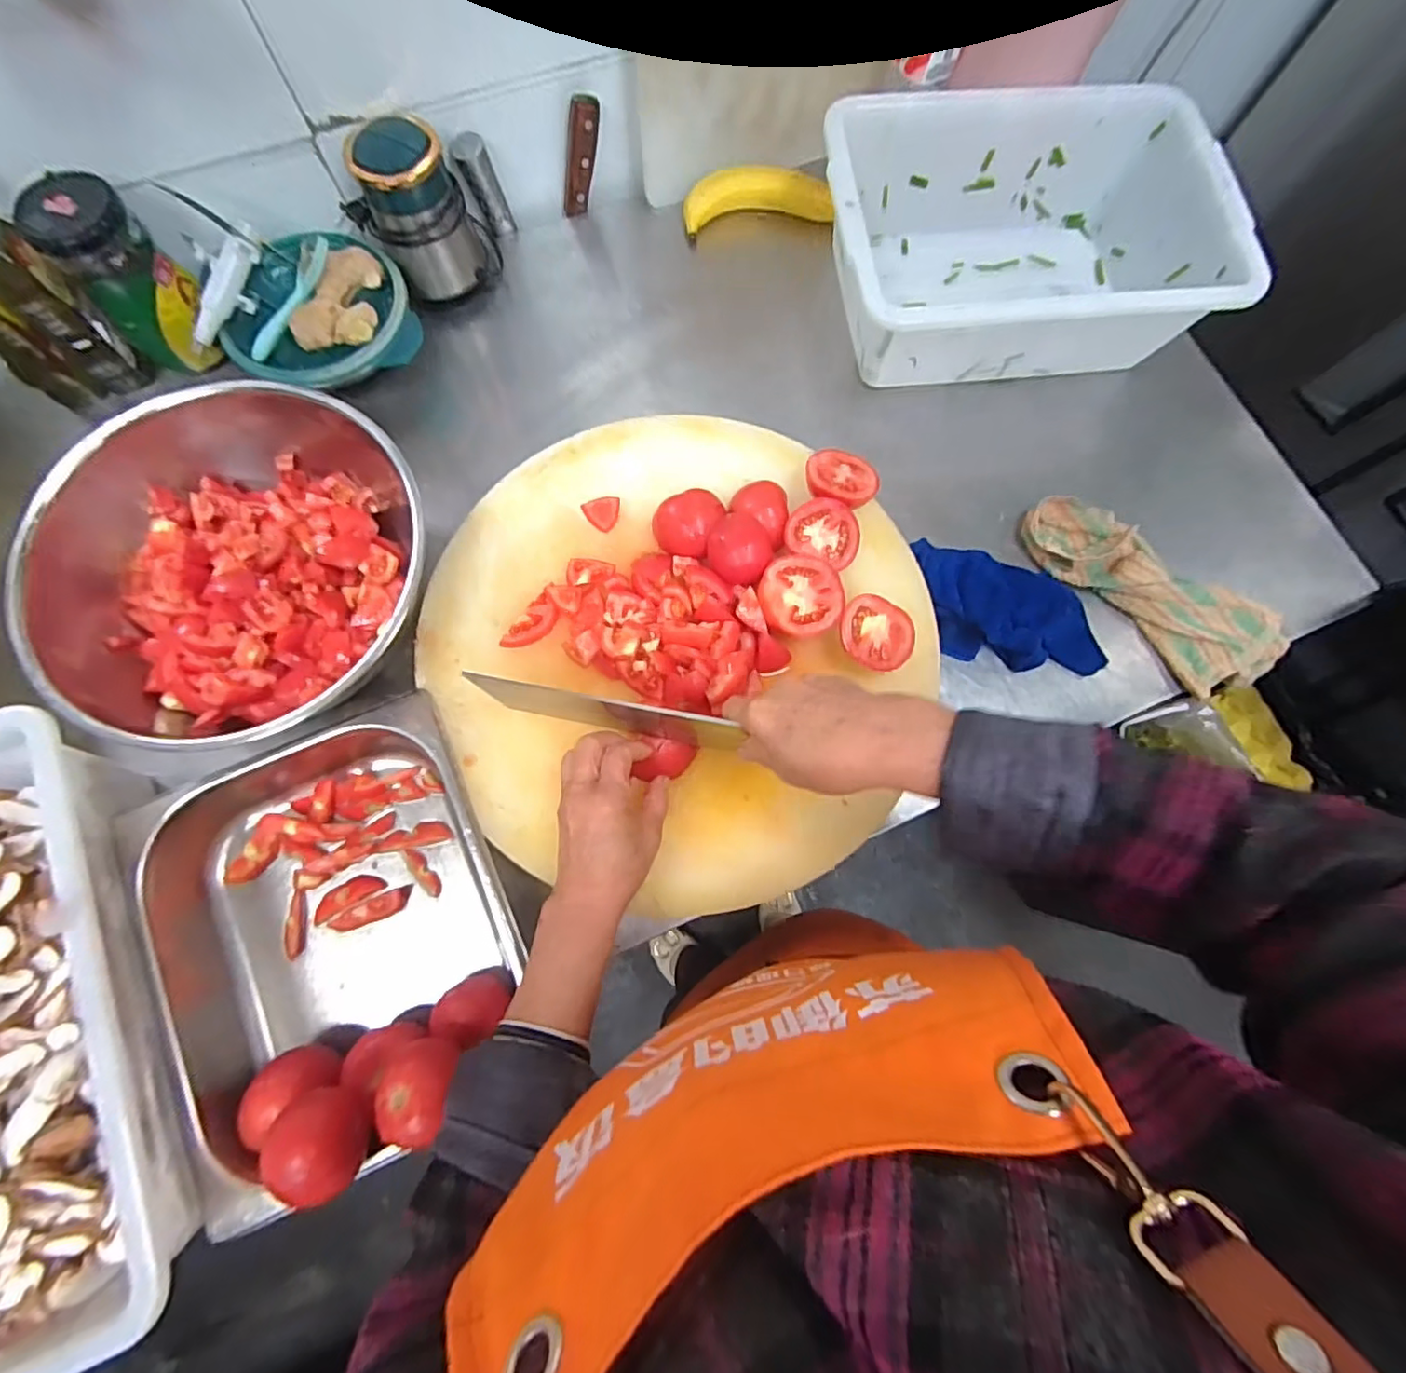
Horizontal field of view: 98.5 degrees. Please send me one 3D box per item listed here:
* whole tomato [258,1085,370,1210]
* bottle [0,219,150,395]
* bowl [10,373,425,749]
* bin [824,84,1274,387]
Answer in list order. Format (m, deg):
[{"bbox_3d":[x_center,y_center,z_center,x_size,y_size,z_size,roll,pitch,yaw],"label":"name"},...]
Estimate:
[{"bbox_3d":[-0.266,0.318,0.425,0.055,0.054,0.066,-38,80,-10],"label":"whole tomato"},{"bbox_3d":[-0.611,-0.360,0.552,0.049,0.205,0.058,35,77,7],"label":"bottle"},{"bbox_3d":[-0.377,-0.101,0.521,0.295,0.102,0.286,0,76,-2],"label":"bowl"},{"bbox_3d":[0.323,-0.472,0.657,0.391,0.133,0.264,-4,76,-3],"label":"bin"}]

